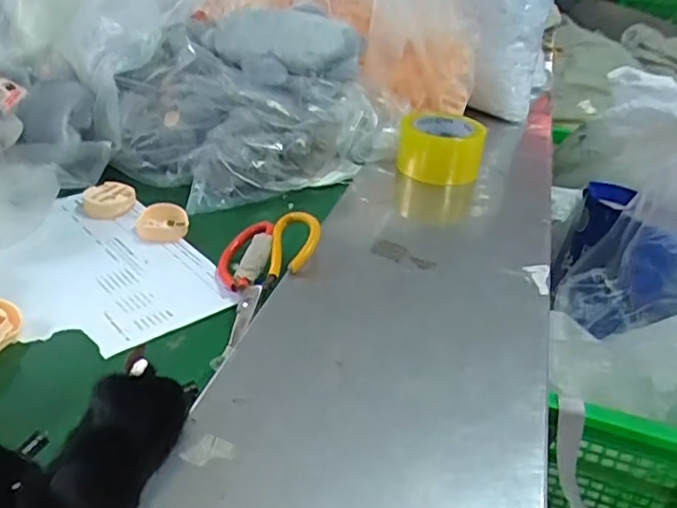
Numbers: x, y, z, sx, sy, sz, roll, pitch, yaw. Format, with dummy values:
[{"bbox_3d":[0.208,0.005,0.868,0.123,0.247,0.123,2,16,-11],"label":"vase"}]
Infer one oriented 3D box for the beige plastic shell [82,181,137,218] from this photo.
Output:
[{"bbox_3d":[-0.265,-0.063,0.695,0.057,0.021,0.053,-10,34,-21],"label":"beige plastic shell"}]

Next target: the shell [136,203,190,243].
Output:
[{"bbox_3d":[-0.196,-0.035,0.669,0.055,0.020,0.056,0,32,-5],"label":"shell"}]

